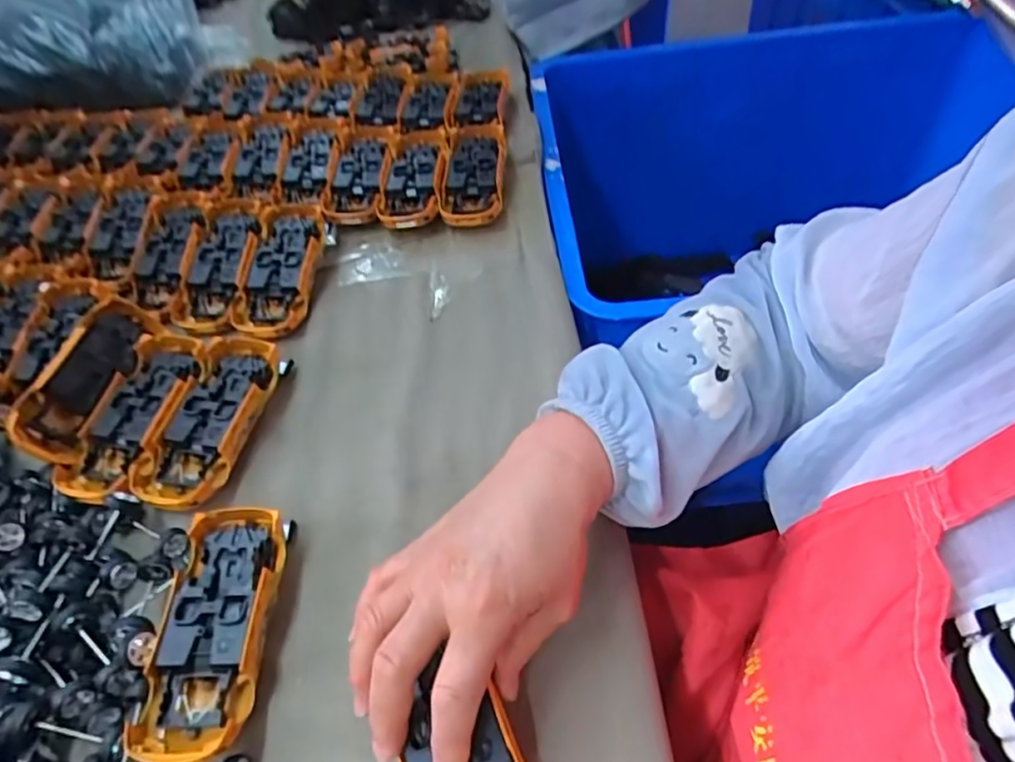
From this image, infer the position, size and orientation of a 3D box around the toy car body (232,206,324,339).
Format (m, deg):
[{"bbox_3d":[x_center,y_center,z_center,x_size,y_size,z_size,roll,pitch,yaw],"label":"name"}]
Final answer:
[{"bbox_3d":[-0.196,-0.095,0.535,0.064,0.021,0.131,1,64,2],"label":"toy car body"}]

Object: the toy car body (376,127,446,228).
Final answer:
[{"bbox_3d":[-0.092,-0.196,0.613,0.060,0.038,0.140,0,50,2],"label":"toy car body"}]

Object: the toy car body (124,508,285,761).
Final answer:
[{"bbox_3d":[-0.157,0.132,0.340,0.056,0.025,0.128,-1,50,1],"label":"toy car body"}]

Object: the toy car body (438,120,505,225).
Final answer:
[{"bbox_3d":[-0.033,-0.197,0.609,0.060,0.037,0.142,0,50,2],"label":"toy car body"}]

